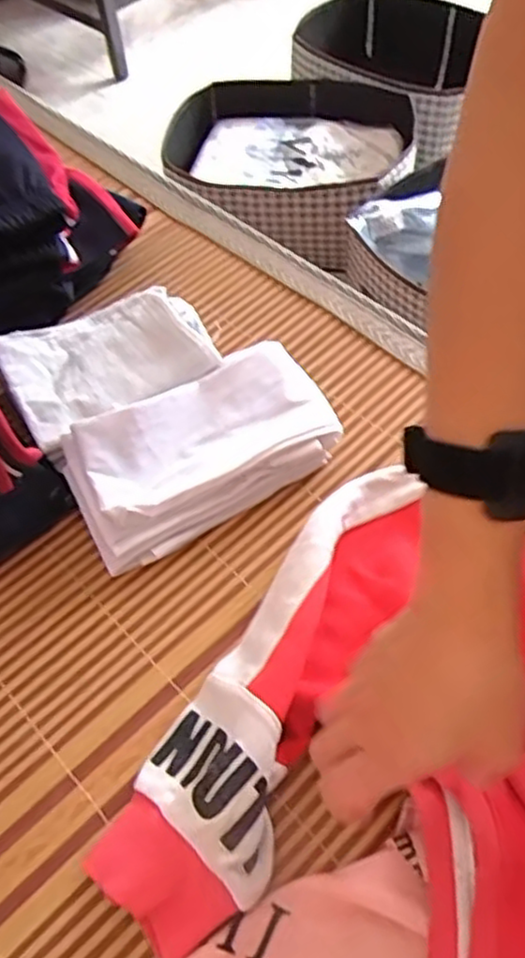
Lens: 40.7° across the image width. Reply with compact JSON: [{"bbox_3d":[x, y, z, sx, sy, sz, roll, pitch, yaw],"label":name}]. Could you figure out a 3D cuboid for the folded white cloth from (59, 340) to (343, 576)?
[{"bbox_3d":[-0.046,-0.024,0.485,0.174,0.043,0.102,-27,58,-13],"label":"folded white cloth"}]

